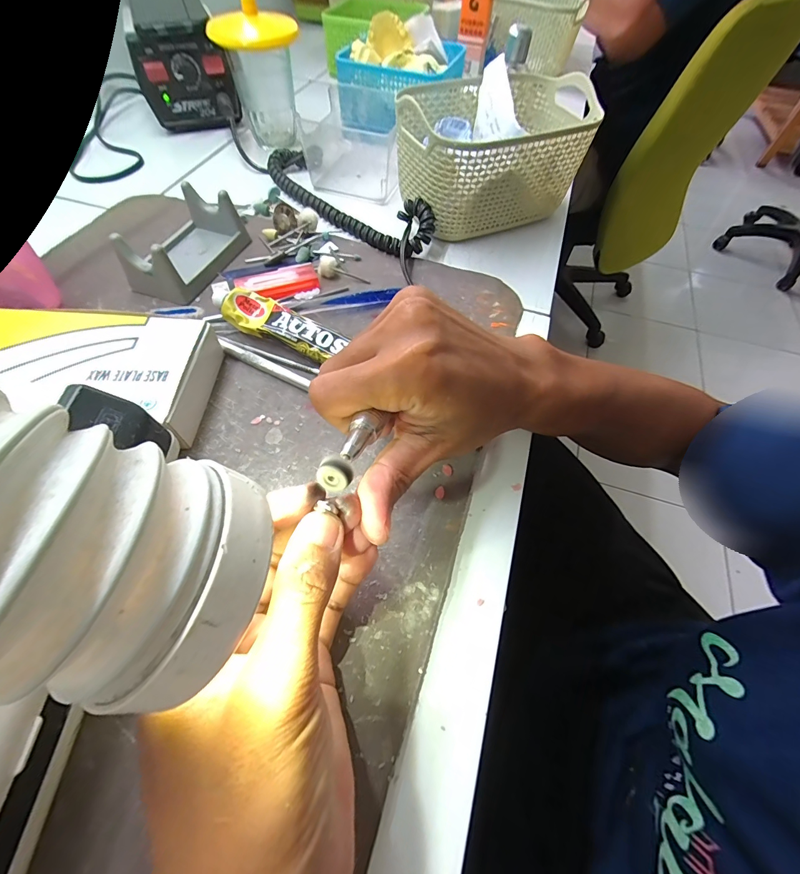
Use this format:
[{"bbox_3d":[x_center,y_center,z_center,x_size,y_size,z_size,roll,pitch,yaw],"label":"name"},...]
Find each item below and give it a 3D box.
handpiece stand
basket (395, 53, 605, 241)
[{"bbox_3d":[-0.176,-0.156,0.299,0.056,0.039,0.096,16,60,7],"label":"handpiece stand"},{"bbox_3d":[0.085,-0.262,0.350,0.173,0.087,0.123,-20,62,-14],"label":"basket"}]

